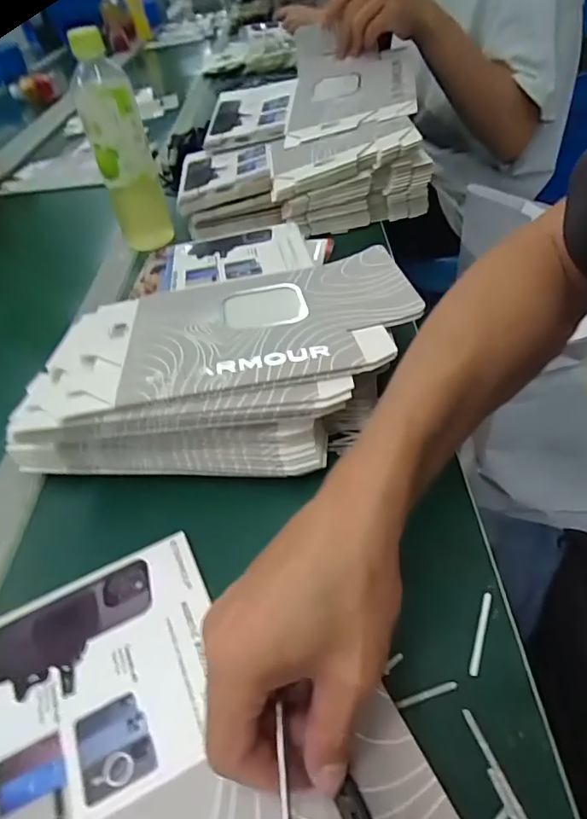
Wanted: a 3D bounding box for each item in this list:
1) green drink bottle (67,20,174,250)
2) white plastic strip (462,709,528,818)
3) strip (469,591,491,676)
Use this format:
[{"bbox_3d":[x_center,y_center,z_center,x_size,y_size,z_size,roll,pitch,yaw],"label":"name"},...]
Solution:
[{"bbox_3d":[-0.187,-0.279,0.543,0.061,0.222,0.053,-18,46,-8],"label":"green drink bottle"},{"bbox_3d":[0.089,0.157,0.219,0.004,0.004,0.044,-16,44,-10],"label":"white plastic strip"},{"bbox_3d":[0.098,0.116,0.257,0.004,0.004,0.045,15,47,21],"label":"strip"}]

